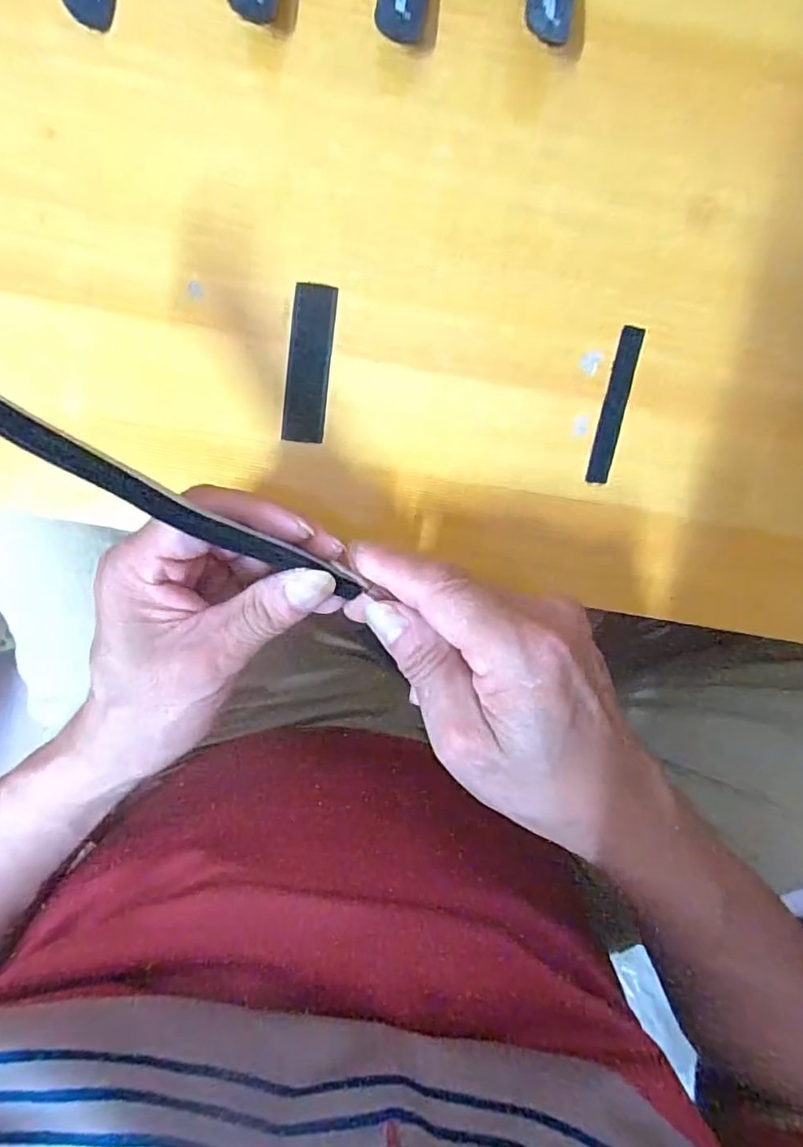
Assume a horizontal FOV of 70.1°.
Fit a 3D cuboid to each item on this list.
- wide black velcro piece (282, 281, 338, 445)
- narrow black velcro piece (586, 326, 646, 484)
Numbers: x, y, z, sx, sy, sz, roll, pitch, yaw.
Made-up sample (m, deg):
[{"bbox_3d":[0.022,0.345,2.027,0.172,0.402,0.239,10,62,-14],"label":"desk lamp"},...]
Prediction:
[{"bbox_3d":[-0.043,-0.097,0.264,0.019,0.004,0.069,8,99,-2],"label":"wide black velcro piece"},{"bbox_3d":[0.101,-0.078,0.270,0.012,0.004,0.071,11,99,-2],"label":"narrow black velcro piece"}]

